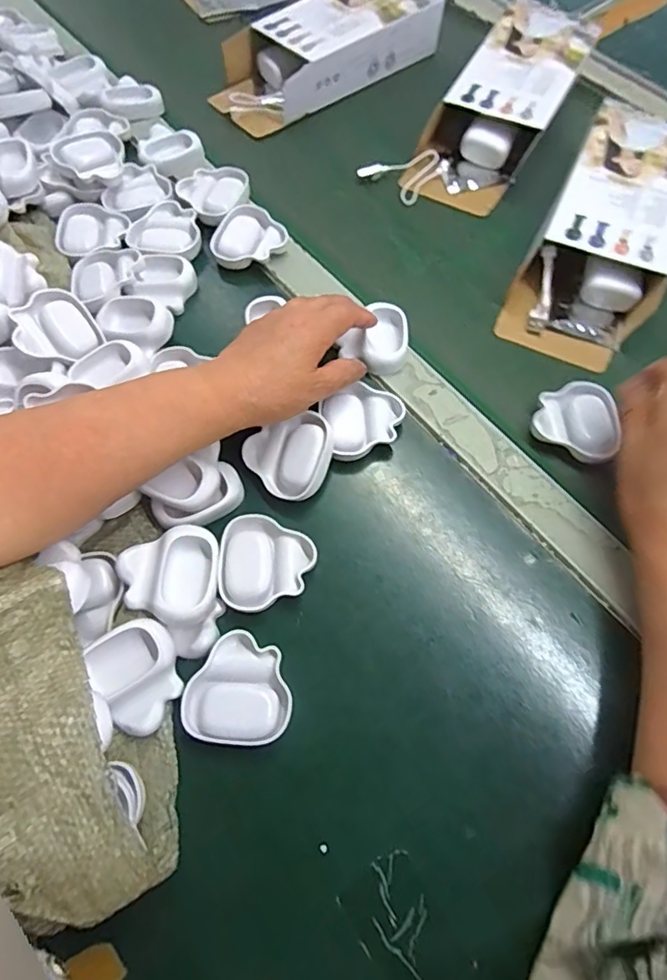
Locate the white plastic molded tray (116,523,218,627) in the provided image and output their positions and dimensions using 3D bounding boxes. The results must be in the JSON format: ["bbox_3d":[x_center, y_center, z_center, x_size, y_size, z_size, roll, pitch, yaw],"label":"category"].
[{"bbox_3d":[-0.105,0.053,0.344,0.057,0.019,0.060,1,68,0],"label":"white plastic molded tray"}]

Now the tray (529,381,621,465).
[{"bbox_3d":[0.186,-0.053,0.408,0.062,0.014,0.059,32,71,11],"label":"tray"}]

